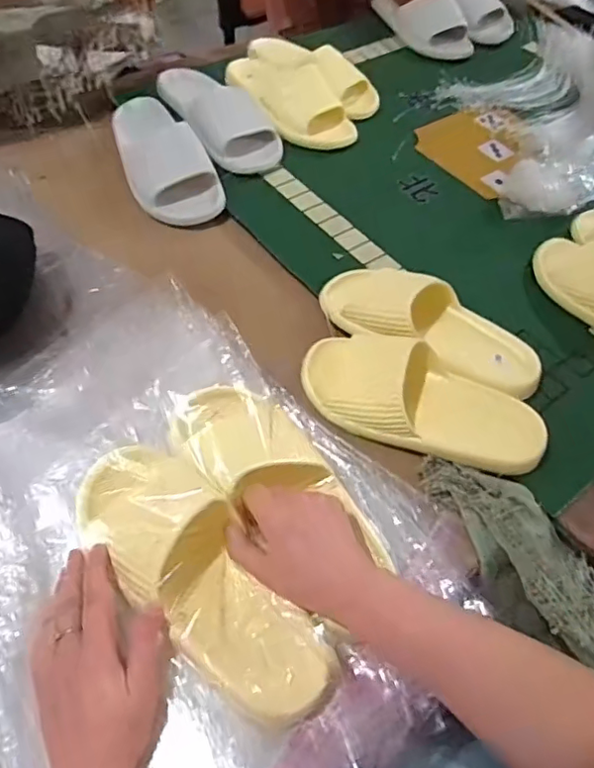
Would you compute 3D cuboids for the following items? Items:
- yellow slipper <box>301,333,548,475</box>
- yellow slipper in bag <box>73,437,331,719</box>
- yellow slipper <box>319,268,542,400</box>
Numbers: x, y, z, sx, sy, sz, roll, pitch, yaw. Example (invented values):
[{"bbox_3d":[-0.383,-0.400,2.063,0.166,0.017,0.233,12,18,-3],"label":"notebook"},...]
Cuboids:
[{"bbox_3d":[0.125,0.014,0.598,0.246,0.069,0.099,16,56,7],"label":"yellow slipper"},{"bbox_3d":[-0.074,0.152,0.464,0.093,0.053,0.248,-39,78,-25],"label":"yellow slipper in bag"},{"bbox_3d":[0.147,-0.067,0.657,0.250,0.063,0.090,22,57,11],"label":"yellow slipper"}]

